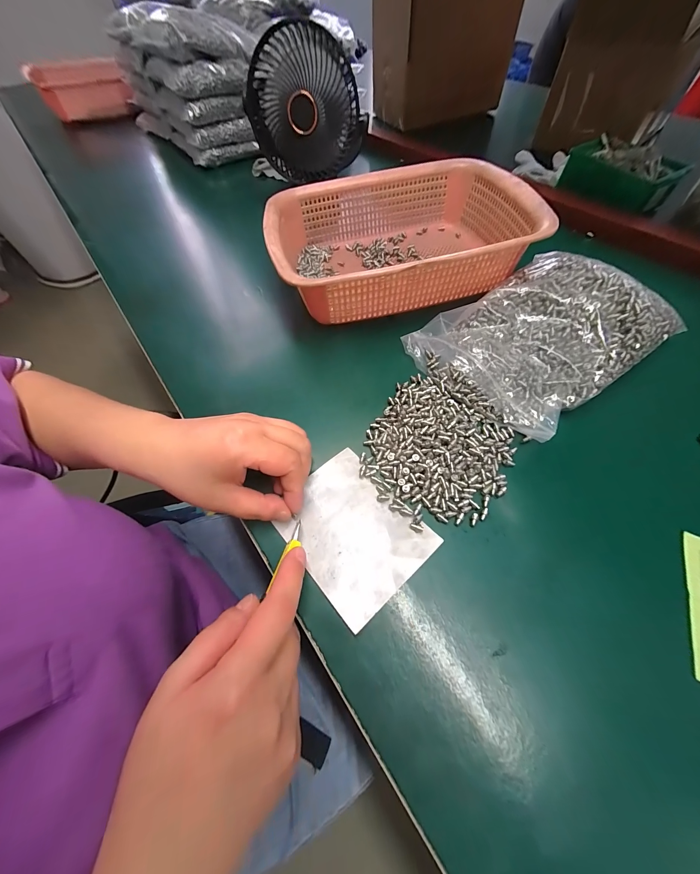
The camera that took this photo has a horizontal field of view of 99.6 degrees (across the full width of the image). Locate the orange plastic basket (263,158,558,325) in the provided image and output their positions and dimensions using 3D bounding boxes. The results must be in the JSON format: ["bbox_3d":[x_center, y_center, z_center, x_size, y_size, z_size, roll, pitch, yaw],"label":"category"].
[{"bbox_3d":[0.054,-0.243,0.359,0.286,0.070,0.213,-12,60,-5],"label":"orange plastic basket"}]

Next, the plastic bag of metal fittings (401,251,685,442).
[{"bbox_3d":[0.191,-0.113,0.294,0.211,0.050,0.167,-33,64,-16],"label":"plastic bag of metal fittings"}]

